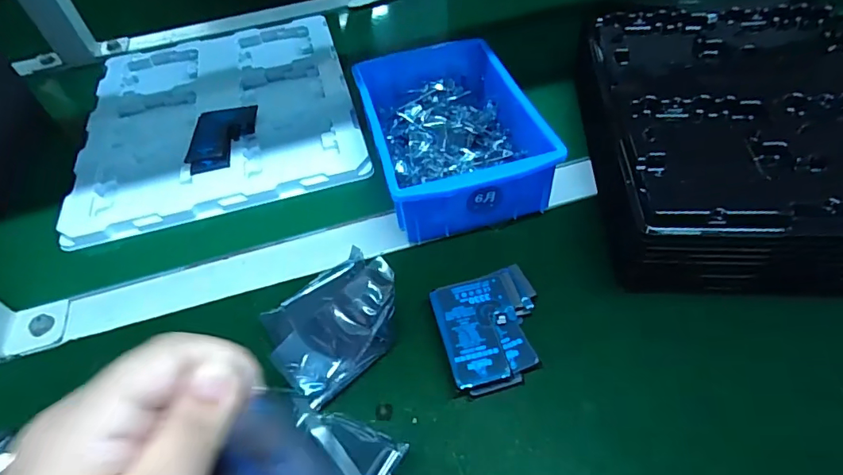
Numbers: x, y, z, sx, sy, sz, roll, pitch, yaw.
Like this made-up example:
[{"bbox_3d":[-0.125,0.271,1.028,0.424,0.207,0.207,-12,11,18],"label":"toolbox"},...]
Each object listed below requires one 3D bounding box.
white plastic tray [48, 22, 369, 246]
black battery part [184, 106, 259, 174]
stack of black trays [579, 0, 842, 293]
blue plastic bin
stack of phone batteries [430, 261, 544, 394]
[{"bbox_3d":[-0.221,-0.148,0.540,0.274,0.024,0.333,-15,50,-6],"label":"white plastic tray"},{"bbox_3d":[-0.197,-0.096,0.486,0.055,0.014,0.087,-3,50,4],"label":"black battery part"},{"bbox_3d":[0.250,-0.087,0.393,0.211,0.078,0.266,-2,50,5],"label":"stack of black trays"},{"bbox_3d":[0.022,-0.094,0.433,0.130,0.062,0.198,-14,50,-5],"label":"blue plastic bin"},{"bbox_3d":[0.048,0.062,0.333,0.070,0.017,0.080,-14,50,-5],"label":"stack of phone batteries"}]

